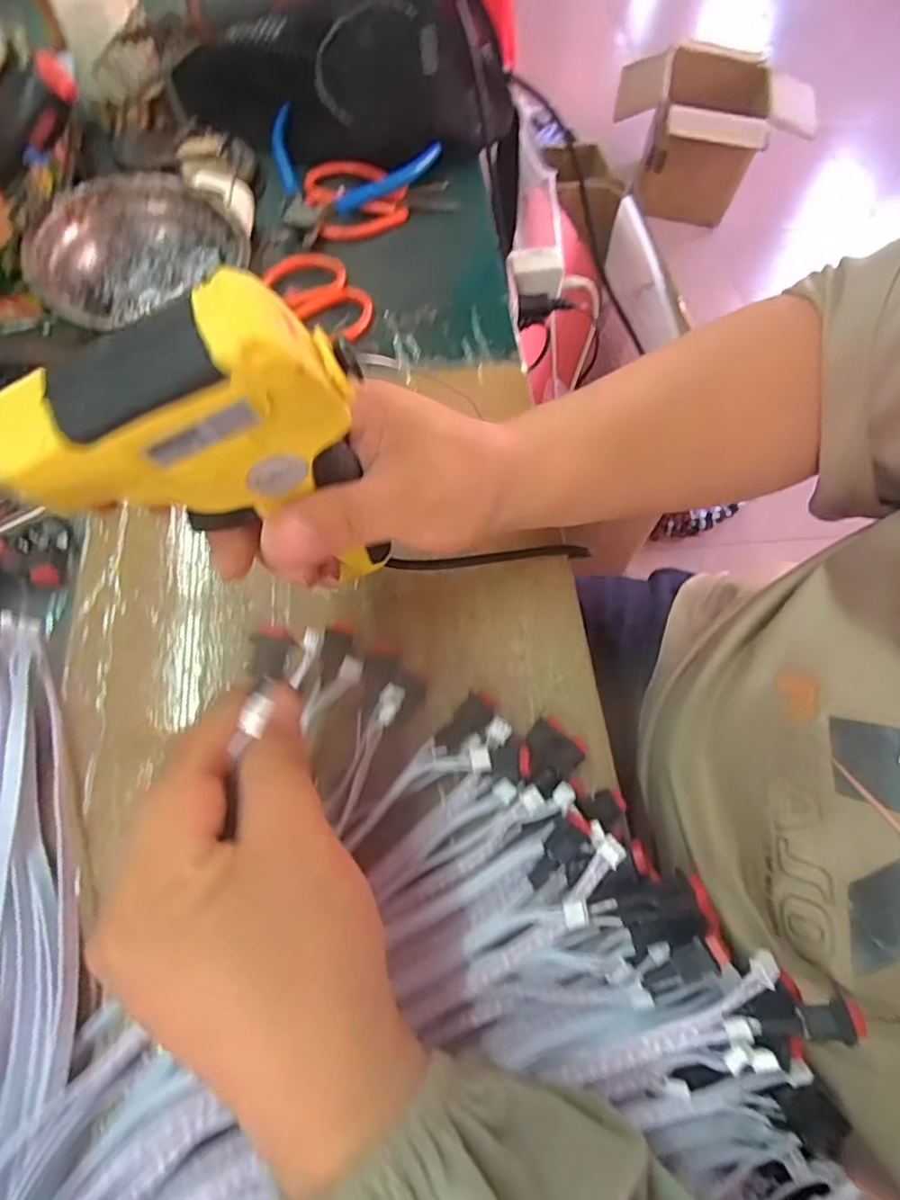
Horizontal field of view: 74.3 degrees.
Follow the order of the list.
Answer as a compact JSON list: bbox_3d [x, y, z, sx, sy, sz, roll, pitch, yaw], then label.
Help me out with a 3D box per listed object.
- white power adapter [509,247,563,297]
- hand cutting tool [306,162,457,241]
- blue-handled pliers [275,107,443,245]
[{"bbox_3d":[0.075,-0.293,0.532,0.048,0.023,0.040,0,99,-9],"label":"white power adapter"},{"bbox_3d":[-0.054,-0.309,0.455,0.107,0.013,0.075,-10,66,-7],"label":"hand cutting tool"},{"bbox_3d":[-0.087,-0.336,0.446,0.135,0.029,0.089,-41,73,-19],"label":"blue-handled pliers"}]

